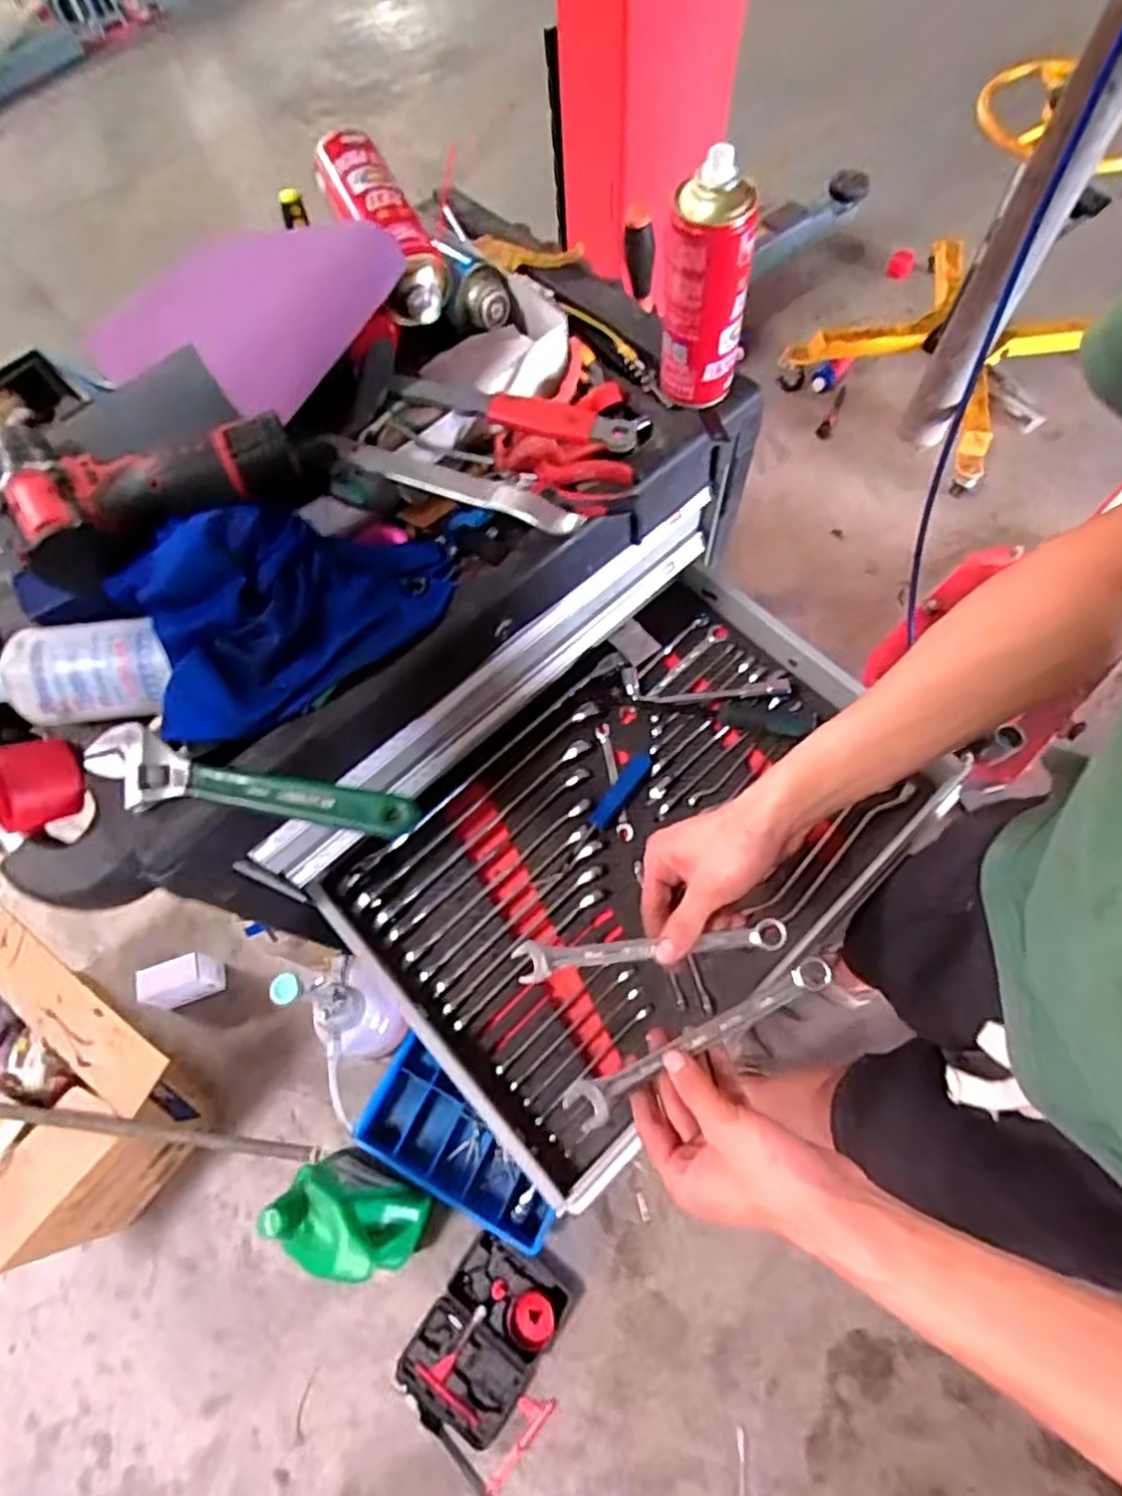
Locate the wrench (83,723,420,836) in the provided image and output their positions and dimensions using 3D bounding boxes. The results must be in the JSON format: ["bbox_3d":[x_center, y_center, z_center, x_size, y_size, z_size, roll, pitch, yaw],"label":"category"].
[{"bbox_3d":[-0.233,0.032,0.511,0.253,0.018,0.054,13,69,9],"label":"wrench"}]

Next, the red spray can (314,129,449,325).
[{"bbox_3d":[-0.163,-0.469,0.634,0.062,0.052,0.200,-28,80,-12],"label":"red spray can"}]

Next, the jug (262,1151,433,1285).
[{"bbox_3d":[-0.344,0.769,1.142,0.208,0.291,0.114,22,71,12],"label":"jug"}]

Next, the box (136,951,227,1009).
[{"bbox_3d":[-0.763,0.469,1.417,0.129,0.119,0.073,-20,62,-8],"label":"box"}]

